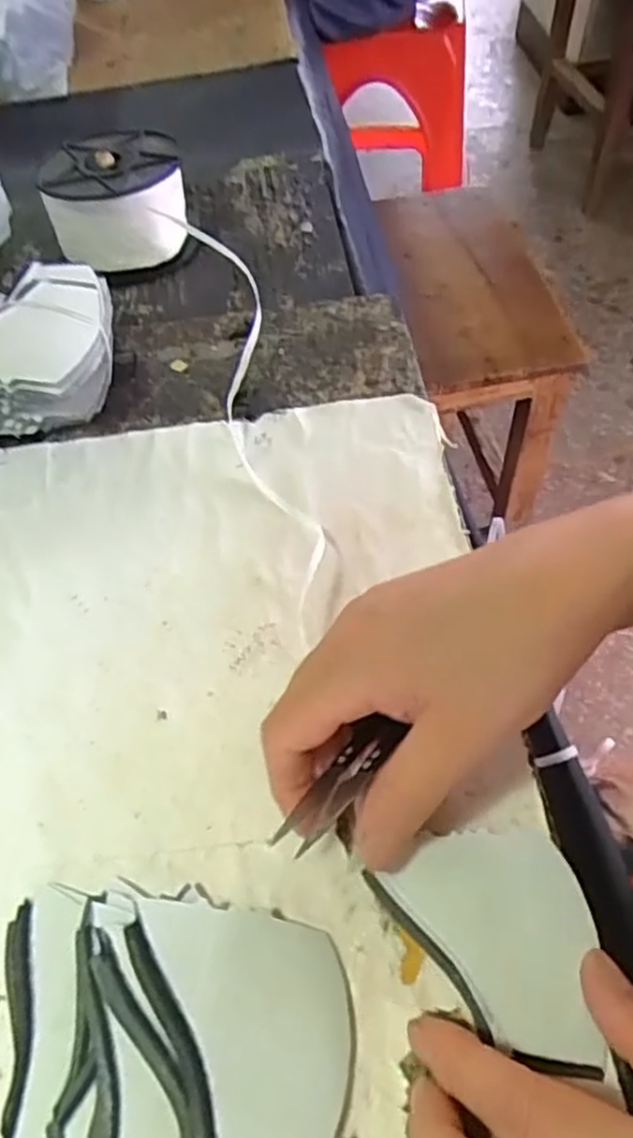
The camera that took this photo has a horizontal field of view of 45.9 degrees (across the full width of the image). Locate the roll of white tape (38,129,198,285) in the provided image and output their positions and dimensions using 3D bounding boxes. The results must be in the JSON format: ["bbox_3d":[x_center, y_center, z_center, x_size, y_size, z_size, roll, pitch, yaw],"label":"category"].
[{"bbox_3d":[-0.127,-0.237,0.490,0.088,0.060,0.106,-8,56,-1],"label":"roll of white tape"}]

